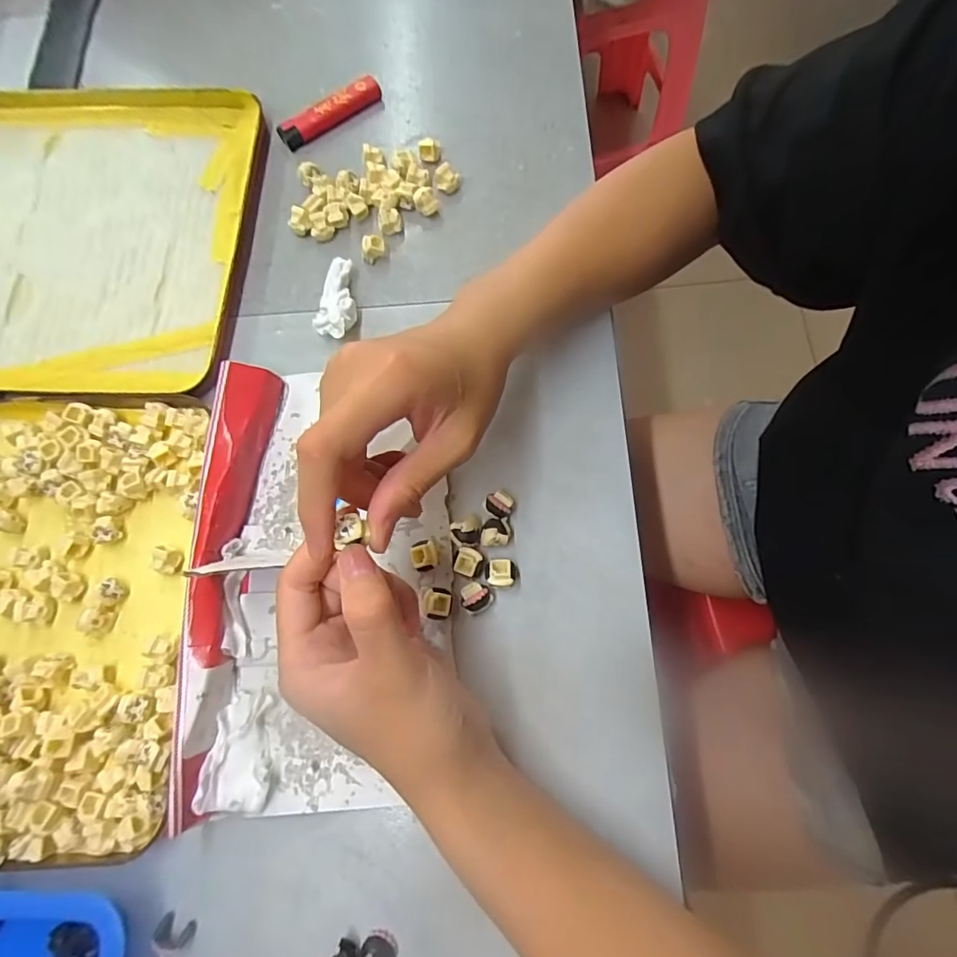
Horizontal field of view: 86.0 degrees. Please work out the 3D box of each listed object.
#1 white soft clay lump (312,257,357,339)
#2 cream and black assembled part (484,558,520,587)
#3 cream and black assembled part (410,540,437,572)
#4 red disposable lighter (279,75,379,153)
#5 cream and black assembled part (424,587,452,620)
[{"bbox_3d":[-0.089,-0.113,0.322,0.026,0.020,0.056,2,74,2],"label":"white soft clay lump"},{"bbox_3d":[0.013,0.050,0.274,0.018,0.011,0.014,5,74,3],"label":"cream and black assembled part"},{"bbox_3d":[-0.029,0.042,0.278,0.014,0.015,0.016,-9,74,-1],"label":"cream and black assembled part"},{"bbox_3d":[-0.107,-0.264,0.372,0.079,0.015,0.016,-33,76,-8],"label":"red disposable lighter"},{"bbox_3d":[-0.021,0.066,0.271,0.014,0.014,0.016,5,74,3],"label":"cream and black assembled part"}]

